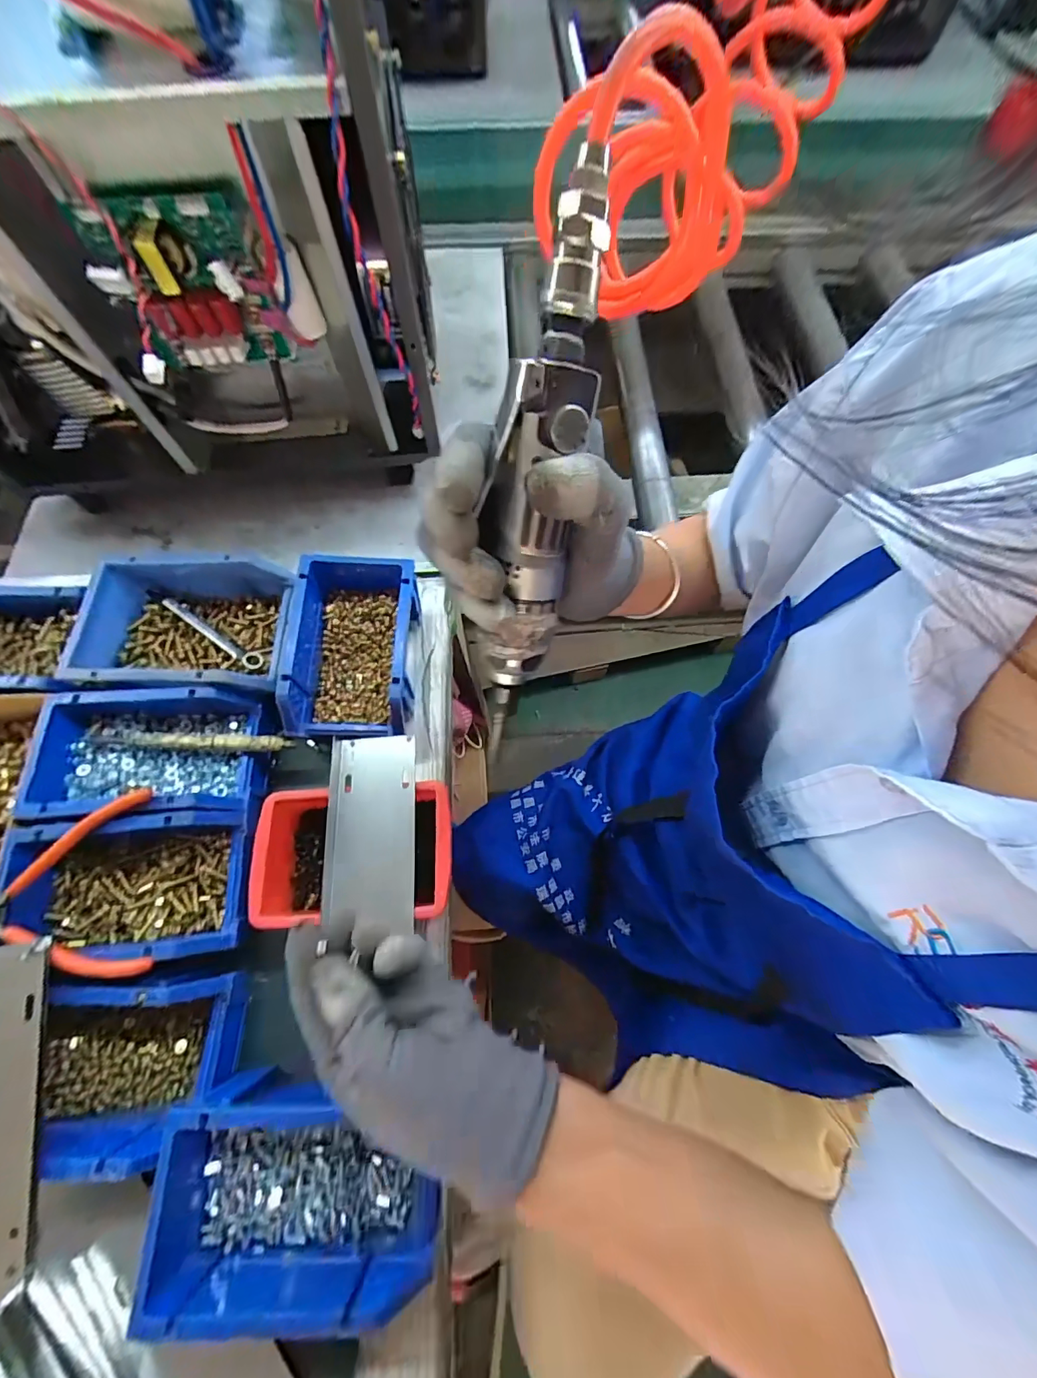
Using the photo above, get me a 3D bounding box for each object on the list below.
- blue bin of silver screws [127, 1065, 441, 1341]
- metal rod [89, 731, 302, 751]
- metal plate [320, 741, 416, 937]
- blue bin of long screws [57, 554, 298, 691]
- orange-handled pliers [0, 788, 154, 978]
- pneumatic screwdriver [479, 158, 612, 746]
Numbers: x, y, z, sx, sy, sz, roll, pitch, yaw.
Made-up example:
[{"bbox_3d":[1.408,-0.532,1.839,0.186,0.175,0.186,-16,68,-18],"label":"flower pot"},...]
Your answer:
[{"bbox_3d":[-0.140,0.309,0.298,0.159,0.059,0.100,-2,69,-1],"label":"blue bin of silver screws"},{"bbox_3d":[-0.280,0.044,0.403,0.172,0.013,0.017,3,69,1],"label":"metal rod"},{"bbox_3d":[-0.114,0.106,0.364,0.069,0.010,0.140,-5,67,1],"label":"metal plate"},{"bbox_3d":[-0.306,-0.055,0.435,0.183,0.062,0.125,0,69,0],"label":"blue bin of long screws"},{"bbox_3d":[-0.334,0.150,0.327,0.147,0.014,0.122,-16,70,-6],"label":"orange-handled pliers"},{"bbox_3d":[0.005,-0.083,0.224,0.039,0.241,0.027,10,28,4],"label":"pneumatic screwdriver"}]

